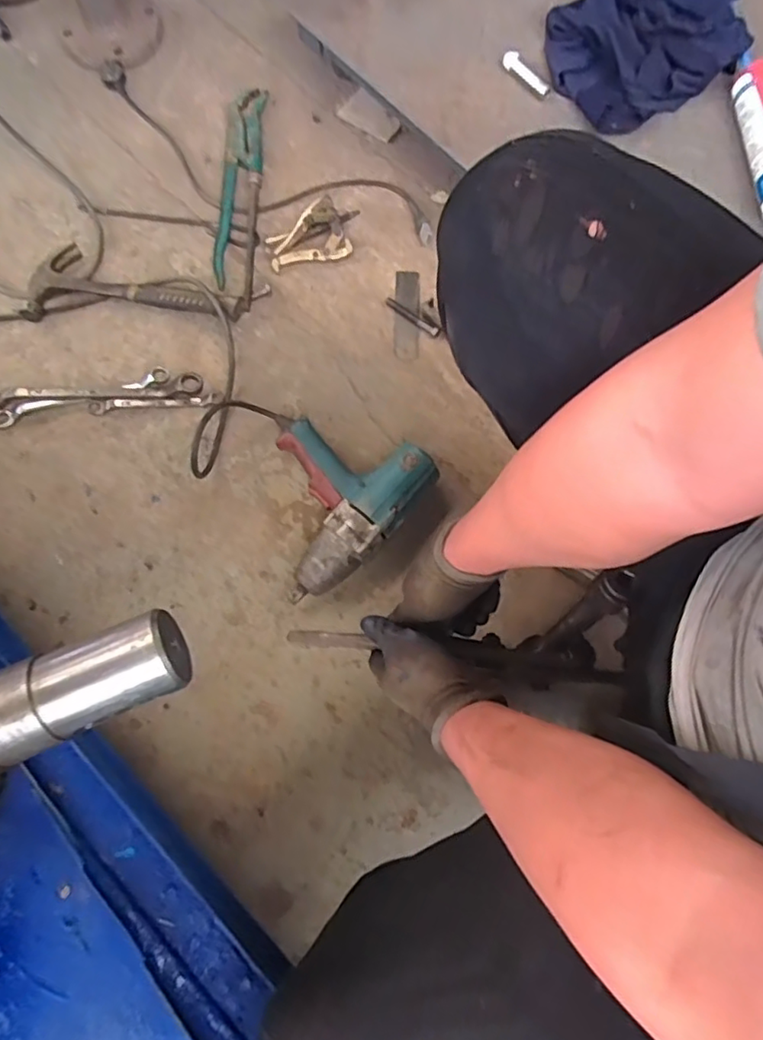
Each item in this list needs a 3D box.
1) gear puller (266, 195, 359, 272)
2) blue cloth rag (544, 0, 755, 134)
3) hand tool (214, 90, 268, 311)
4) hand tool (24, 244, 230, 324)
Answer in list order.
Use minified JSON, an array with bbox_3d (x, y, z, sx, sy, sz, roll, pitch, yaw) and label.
[{"bbox_3d":[-0.105,-0.434,0.903,0.144,0.058,0.069,-13,76,-3],"label":"gear puller"},{"bbox_3d":[0.375,-0.709,0.848,0.267,0.111,0.230,-35,78,-8],"label":"blue cloth rag"},{"bbox_3d":[-0.228,-0.516,0.950,0.062,0.021,0.410,1,76,1],"label":"hand tool"},{"bbox_3d":[-0.370,-0.358,0.890,0.319,0.041,0.127,3,76,1],"label":"hand tool"}]

